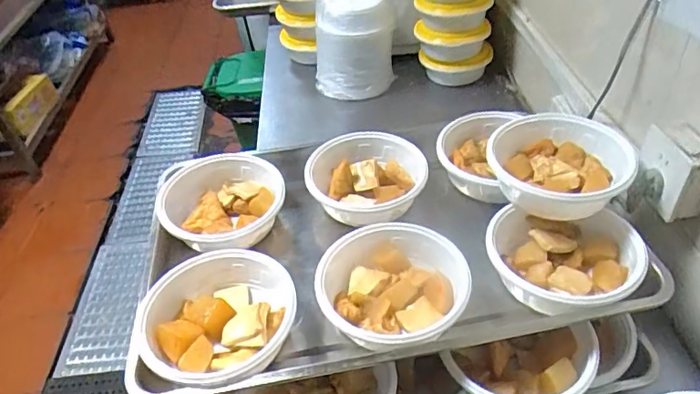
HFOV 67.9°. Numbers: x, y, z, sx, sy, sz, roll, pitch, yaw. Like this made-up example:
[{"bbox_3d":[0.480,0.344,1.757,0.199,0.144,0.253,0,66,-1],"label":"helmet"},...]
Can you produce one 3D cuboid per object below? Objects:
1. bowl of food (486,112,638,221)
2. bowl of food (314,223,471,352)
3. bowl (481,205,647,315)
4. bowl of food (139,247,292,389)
[{"bbox_3d":[0.257,-0.044,0.647,0.158,0.061,0.165,-4,42,4],"label":"bowl of food"},{"bbox_3d":[0.040,0.102,0.590,0.148,0.067,0.173,1,43,9],"label":"bowl of food"},{"bbox_3d":[0.244,0.079,0.599,0.161,0.065,0.149,-3,42,5],"label":"bowl"},{"bbox_3d":[-0.142,0.142,0.575,0.162,0.072,0.164,-4,42,4],"label":"bowl of food"}]

